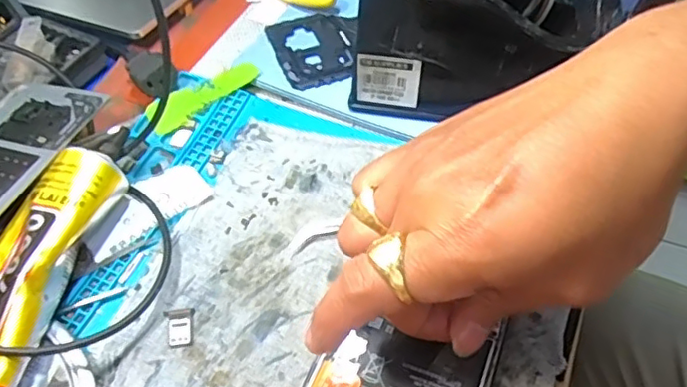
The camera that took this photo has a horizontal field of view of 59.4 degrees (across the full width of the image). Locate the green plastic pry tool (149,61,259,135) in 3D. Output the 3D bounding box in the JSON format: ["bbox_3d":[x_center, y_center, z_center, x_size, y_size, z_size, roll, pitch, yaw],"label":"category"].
[{"bbox_3d":[-0.086,-0.062,0.367,0.071,0.007,0.023,-36,57,-21],"label":"green plastic pry tool"}]

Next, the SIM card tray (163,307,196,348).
[{"bbox_3d":[-0.077,0.062,0.281,0.014,0.004,0.019,-12,52,-4],"label":"SIM card tray"}]

